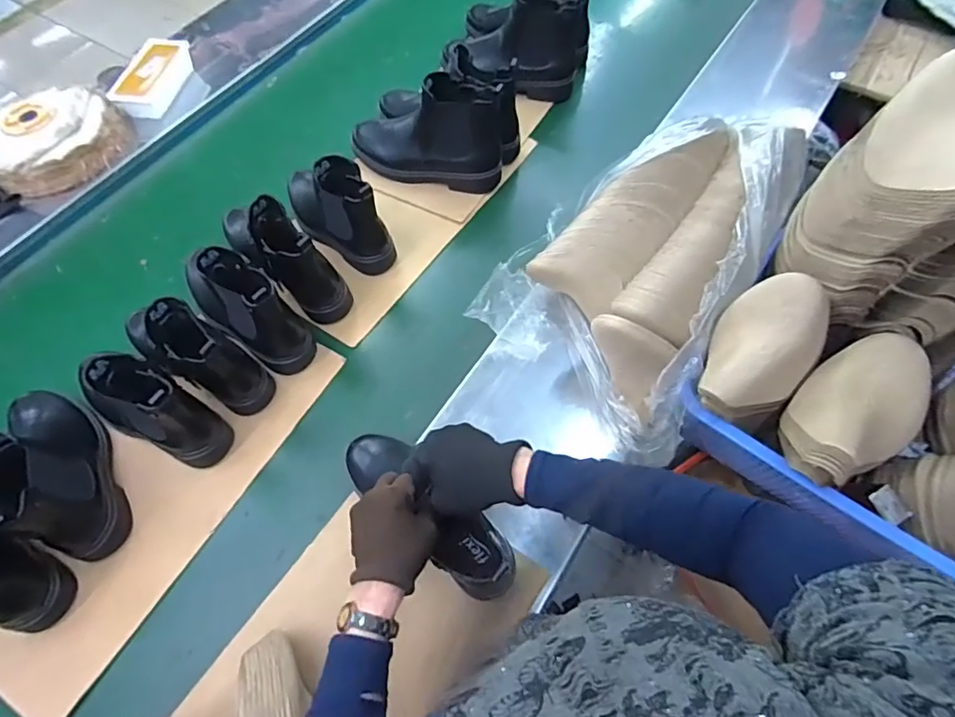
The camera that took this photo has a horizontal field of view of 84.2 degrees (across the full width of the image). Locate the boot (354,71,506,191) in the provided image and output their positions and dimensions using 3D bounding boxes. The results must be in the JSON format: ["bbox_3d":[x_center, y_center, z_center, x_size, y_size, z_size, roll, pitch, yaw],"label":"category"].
[{"bbox_3d":[-0.087,-0.371,0.867,0.260,0.157,0.092,12,63,7],"label":"boot"}]

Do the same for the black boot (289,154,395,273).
[{"bbox_3d":[-0.231,-0.246,0.815,0.086,0.151,0.229,-38,68,-17],"label":"black boot"}]

